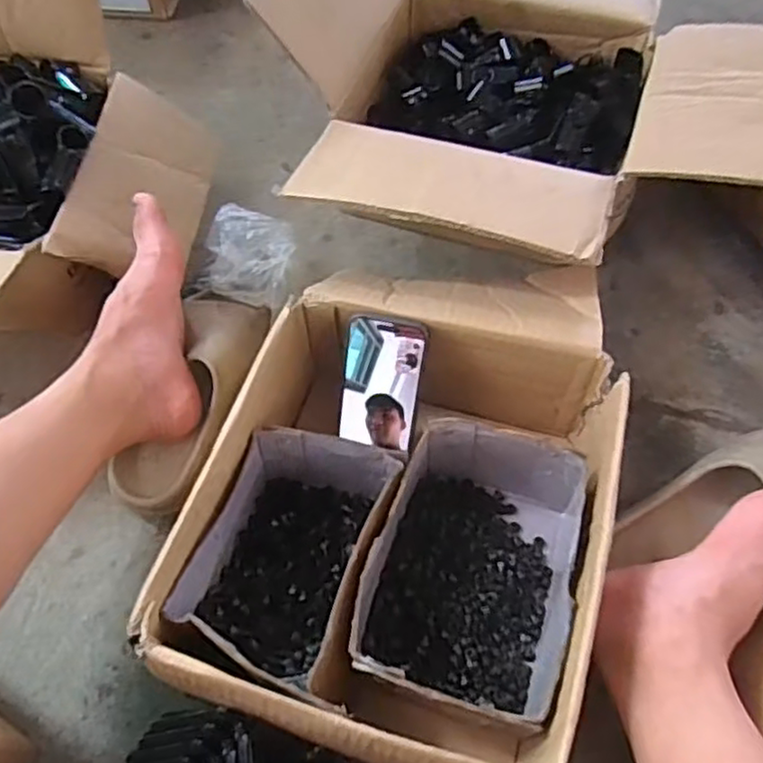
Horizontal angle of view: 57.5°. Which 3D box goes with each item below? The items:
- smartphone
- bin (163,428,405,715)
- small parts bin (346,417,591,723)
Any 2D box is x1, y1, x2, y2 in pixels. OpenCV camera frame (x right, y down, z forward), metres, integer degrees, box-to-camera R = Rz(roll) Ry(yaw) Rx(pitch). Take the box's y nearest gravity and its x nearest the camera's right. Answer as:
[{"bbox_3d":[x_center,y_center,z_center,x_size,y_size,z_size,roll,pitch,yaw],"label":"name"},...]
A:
[{"bbox_3d":[0.000,0.003,0.624,0.071,0.127,0.007,11,29,9],"label":"smartphone"},{"bbox_3d":[-0.069,0.143,0.563,0.129,0.101,0.196,17,60,10],"label":"bin"},{"bbox_3d":[0.072,0.152,0.567,0.150,0.106,0.204,14,59,8],"label":"small parts bin"}]

